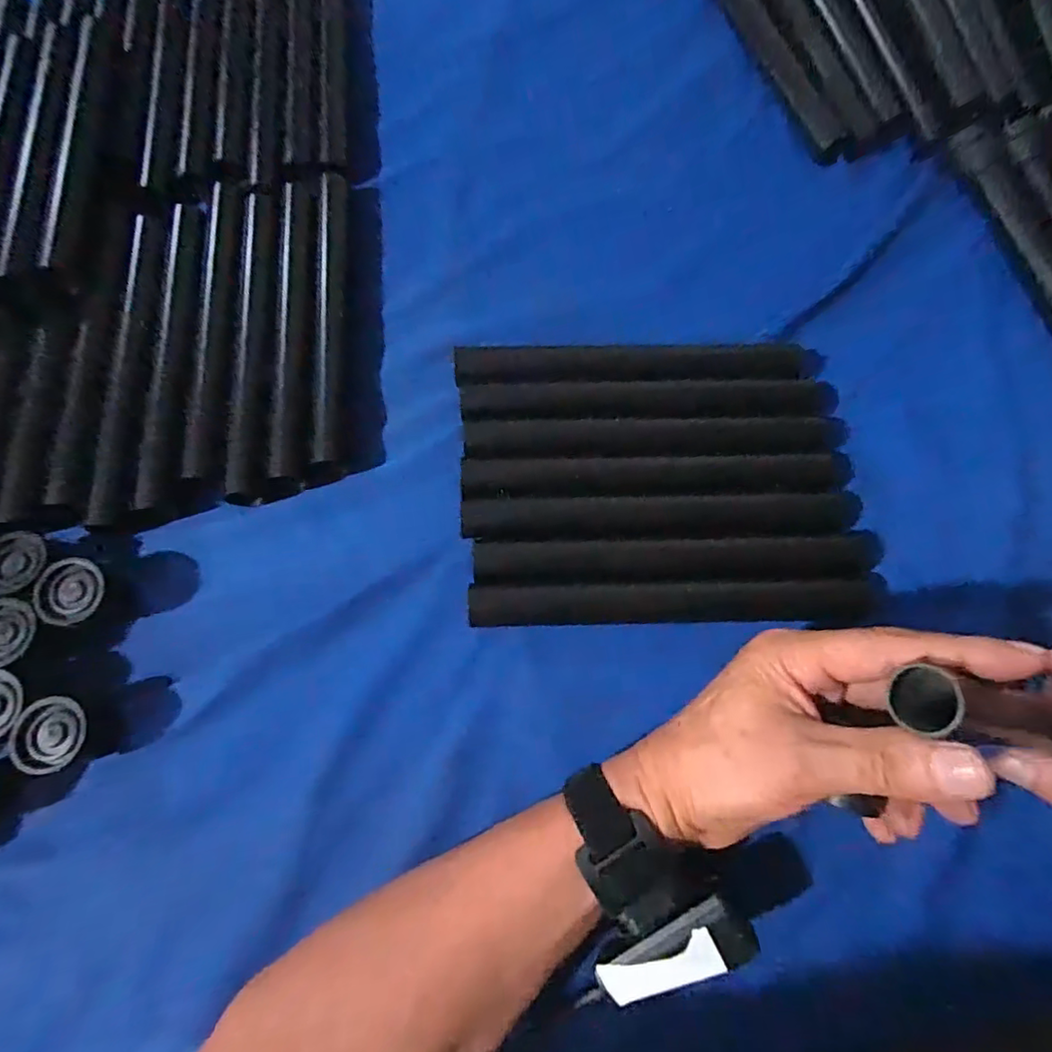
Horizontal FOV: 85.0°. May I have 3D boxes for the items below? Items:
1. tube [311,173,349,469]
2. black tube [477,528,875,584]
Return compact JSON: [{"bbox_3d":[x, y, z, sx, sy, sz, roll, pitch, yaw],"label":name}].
[{"bbox_3d":[-0.128,-0.144,0.376,0.018,0.015,0.224,-5,75,-2],"label":"tube"},{"bbox_3d":[0.091,0.018,0.336,0.236,0.020,0.028,-2,75,-1],"label":"black tube"}]

